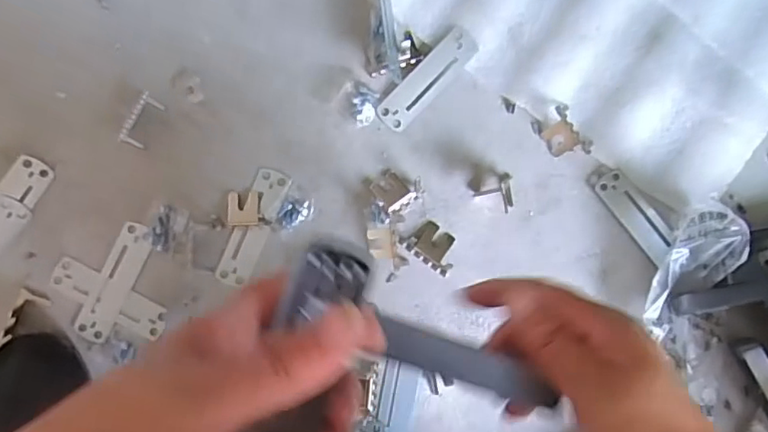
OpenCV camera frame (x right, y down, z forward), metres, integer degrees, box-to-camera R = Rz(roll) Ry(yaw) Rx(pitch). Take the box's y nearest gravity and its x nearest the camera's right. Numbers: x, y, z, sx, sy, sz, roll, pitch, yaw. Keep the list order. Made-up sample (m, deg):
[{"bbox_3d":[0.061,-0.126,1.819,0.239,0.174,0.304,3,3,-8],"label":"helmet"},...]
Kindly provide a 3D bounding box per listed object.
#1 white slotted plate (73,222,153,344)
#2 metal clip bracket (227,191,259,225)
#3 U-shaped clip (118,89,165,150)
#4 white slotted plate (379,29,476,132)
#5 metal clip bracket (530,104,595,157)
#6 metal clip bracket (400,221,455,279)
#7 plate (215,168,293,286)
[{"bbox_3d":[-0.208,0.052,0.448,0.028,0.004,0.094,25,88,-2],"label":"white slotted plate"},{"bbox_3d":[-0.110,-0.006,0.453,0.024,0.007,0.026,-1,89,-2],"label":"metal clip bracket"},{"bbox_3d":[-0.187,-0.074,0.448,0.017,0.017,0.042,32,88,-1],"label":"U-shaped clip"},{"bbox_3d":[0.035,-0.109,0.462,0.027,0.004,0.096,44,88,-1],"label":"white slotted plate"},{"bbox_3d":[0.141,-0.064,0.457,0.028,0.020,0.043,-33,90,-2],"label":"metal clip bracket"},{"bbox_3d":[0.039,0.023,0.460,0.045,0.004,0.031,37,88,-1],"label":"metal clip bracket"},{"bbox_3d":[-0.102,0.009,0.456,0.027,0.004,0.095,21,80,1],"label":"plate"}]

